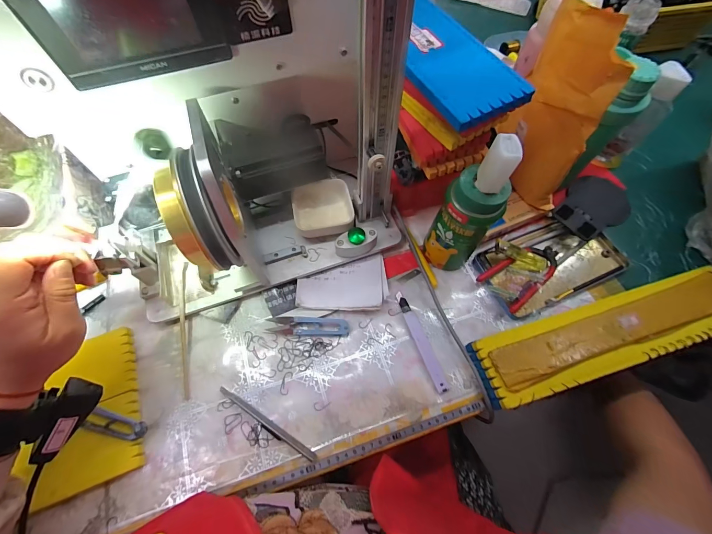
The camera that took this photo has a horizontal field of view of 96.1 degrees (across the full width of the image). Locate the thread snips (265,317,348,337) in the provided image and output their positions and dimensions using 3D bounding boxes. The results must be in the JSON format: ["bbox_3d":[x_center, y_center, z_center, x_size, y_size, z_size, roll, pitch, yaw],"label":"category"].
[{"bbox_3d":[-0.060,0.075,0.405,0.100,0.015,0.022,0,64,0],"label":"thread snips"}]

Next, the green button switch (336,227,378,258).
[{"bbox_3d":[0.002,-0.032,0.429,0.060,0.037,0.024,-26,67,-12],"label":"green button switch"}]

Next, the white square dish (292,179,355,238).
[{"bbox_3d":[-0.047,-0.083,0.453,0.079,0.028,0.078,-10,64,-5],"label":"white square dish"}]

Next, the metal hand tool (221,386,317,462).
[{"bbox_3d":[-0.102,0.177,0.361,0.132,0.008,0.011,29,68,14],"label":"metal hand tool"}]

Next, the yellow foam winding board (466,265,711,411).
[{"bbox_3d":[0.305,0.078,0.383,0.333,0.039,0.080,-16,65,-7],"label":"yellow foam winding board"}]

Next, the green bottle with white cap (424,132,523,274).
[{"bbox_3d":[0.126,-0.059,0.371,0.070,0.193,0.049,32,68,15],"label":"green bottle with white cap"}]

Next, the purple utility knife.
[{"bbox_3d":[0.081,0.091,0.402,0.015,0.008,0.130,-17,65,-8],"label":"purple utility knife"}]

